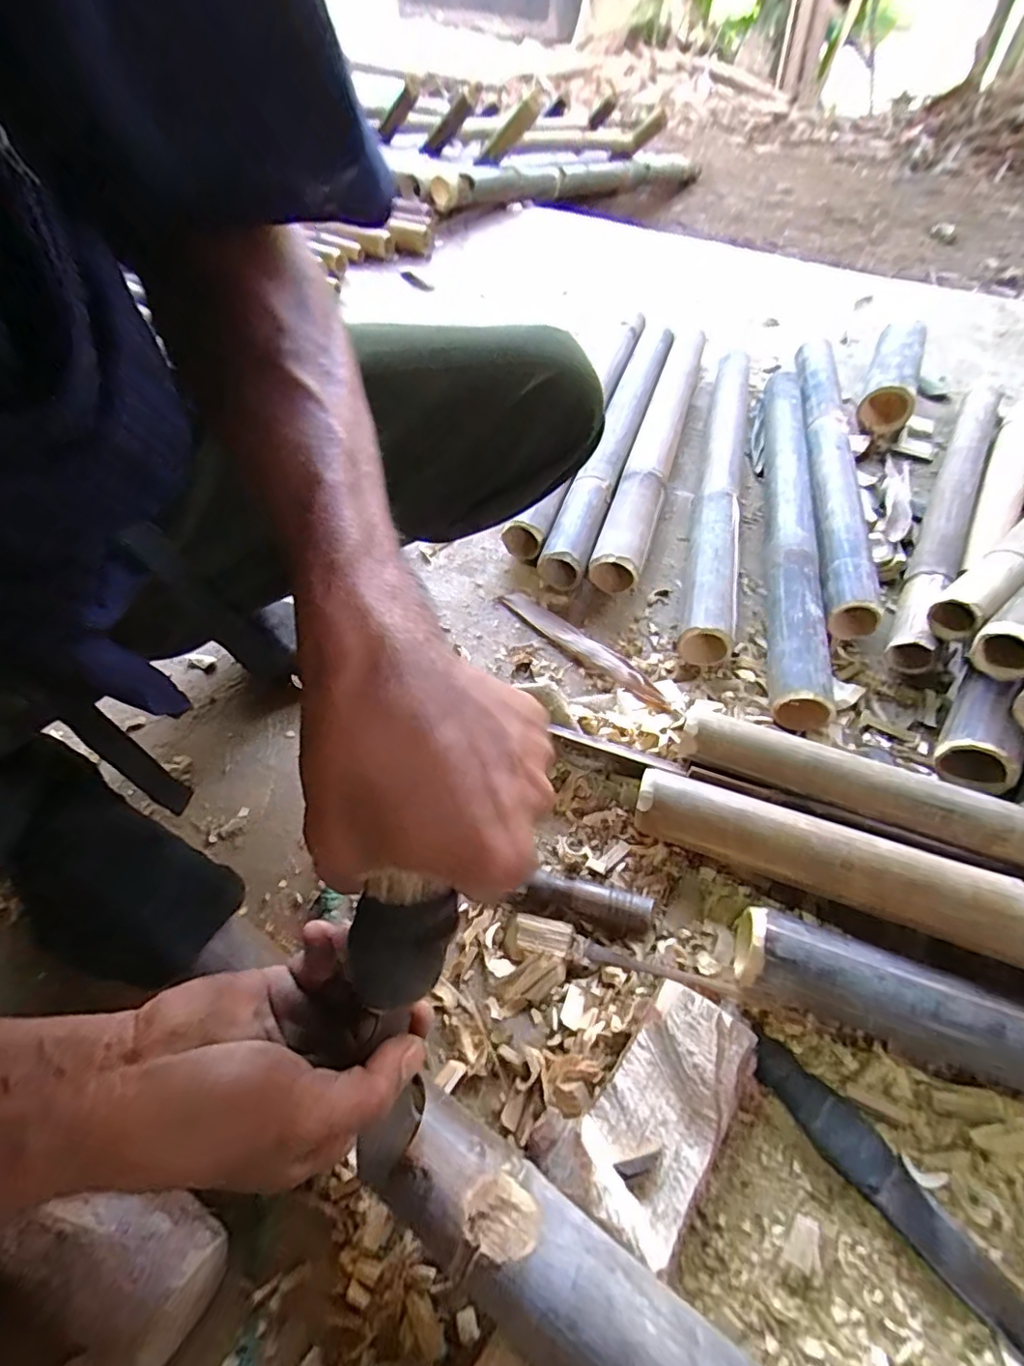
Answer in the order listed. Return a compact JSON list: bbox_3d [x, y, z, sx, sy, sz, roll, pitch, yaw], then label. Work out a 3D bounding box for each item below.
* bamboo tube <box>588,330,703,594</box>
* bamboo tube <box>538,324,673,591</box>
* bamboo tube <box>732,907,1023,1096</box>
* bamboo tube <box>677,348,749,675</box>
[{"bbox_3d":[0.215,-0.360,0.838,0.059,0.064,0.629,15,56,12],"label":"bamboo tube"},{"bbox_3d":[0.156,-0.362,0.841,0.063,0.061,0.622,14,55,12],"label":"bamboo tube"},{"bbox_3d":[0.285,0.227,0.398,0.254,0.056,0.057,16,56,13],"label":"bamboo tube"},{"bbox_3d":[0.278,-0.270,0.770,0.052,0.059,0.617,12,55,10],"label":"bamboo tube"}]

